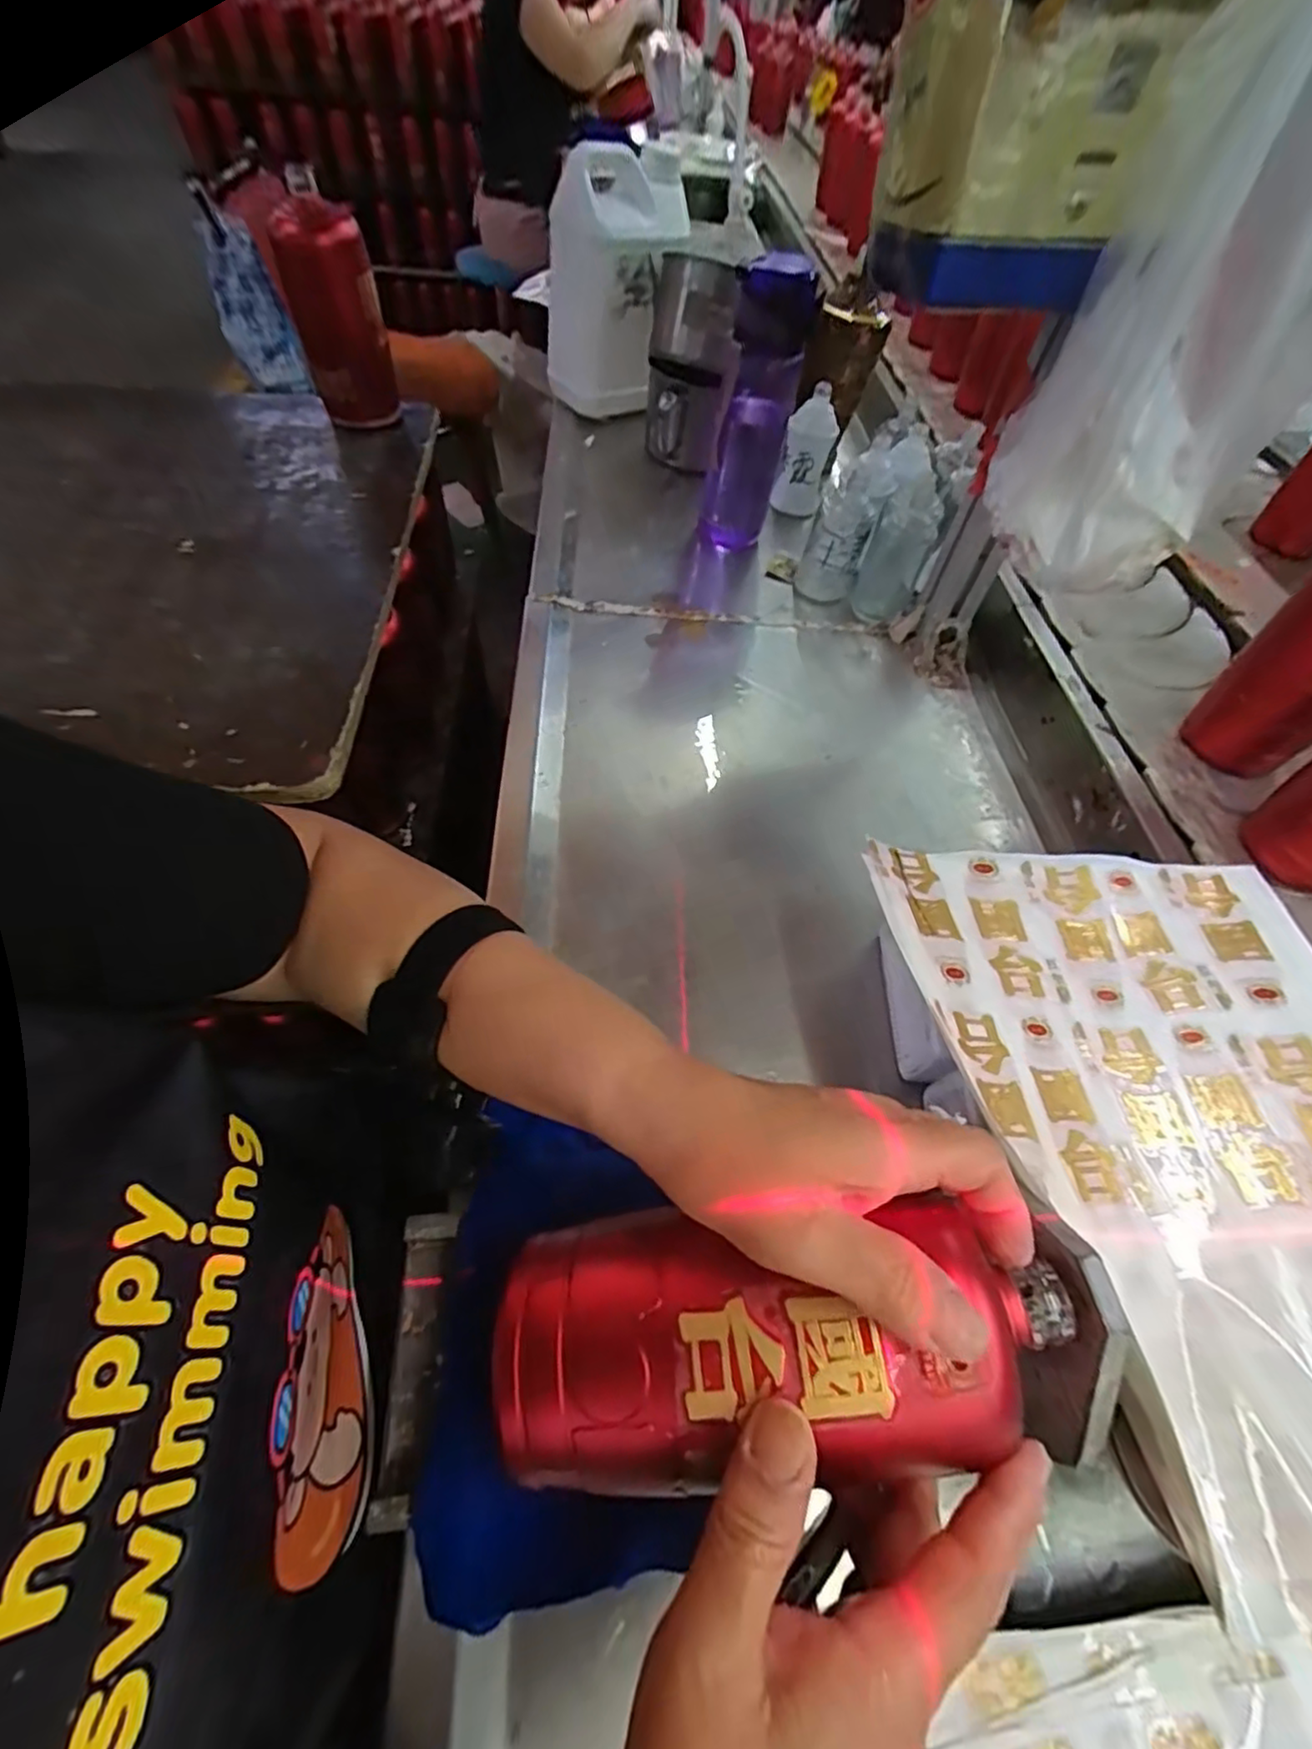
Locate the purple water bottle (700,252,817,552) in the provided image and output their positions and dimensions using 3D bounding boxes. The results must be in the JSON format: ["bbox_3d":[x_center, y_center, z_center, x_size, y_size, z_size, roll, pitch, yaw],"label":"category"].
[{"bbox_3d":[0.090,-0.428,0.606,0.072,0.214,0.060,12,56,3],"label":"purple water bottle"}]

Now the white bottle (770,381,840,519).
[{"bbox_3d":[0.162,-0.449,0.688,0.051,0.114,0.041,12,56,3],"label":"white bottle"}]

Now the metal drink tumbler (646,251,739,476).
[{"bbox_3d":[0.037,-0.555,0.708,0.091,0.173,0.081,5,56,-1],"label":"metal drink tumbler"}]

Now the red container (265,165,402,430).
[{"bbox_3d":[-0.316,-0.560,0.627,0.078,0.159,0.095,-18,60,-16],"label":"red container"}]

